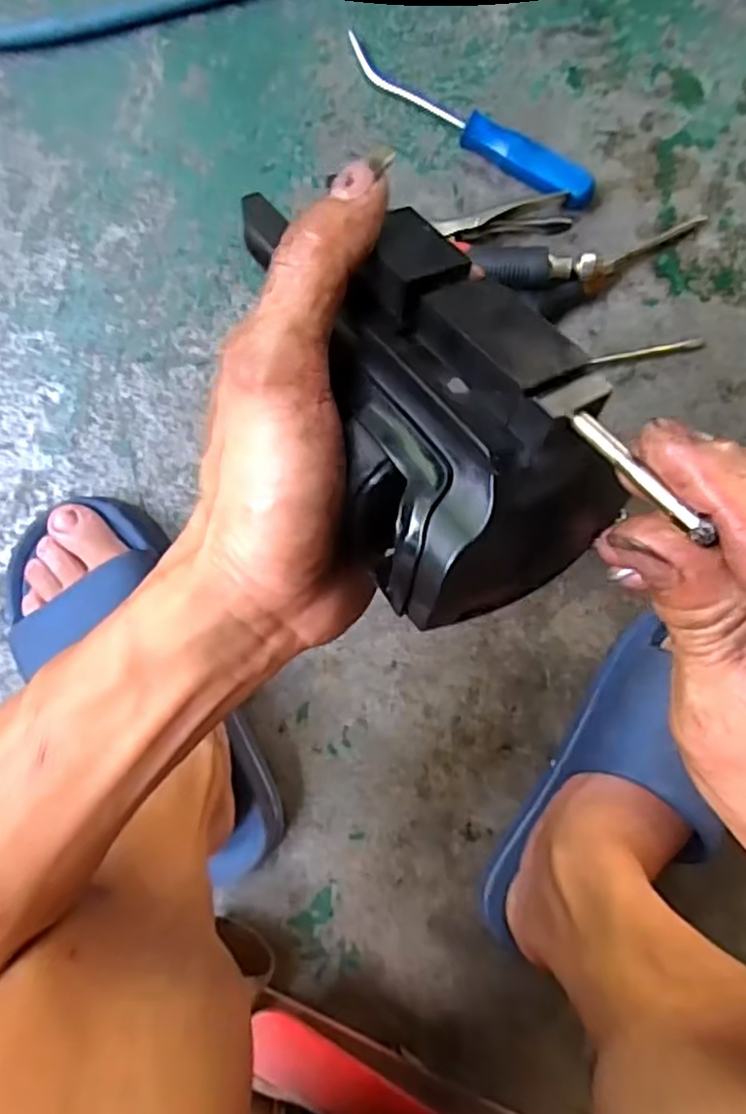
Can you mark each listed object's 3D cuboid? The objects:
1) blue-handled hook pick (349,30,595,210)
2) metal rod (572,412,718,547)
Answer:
[{"bbox_3d":[0.067,-0.304,0.498,0.198,0.024,0.029,29,93,4],"label":"blue-handled hook pick"},{"bbox_3d":[0.063,-0.020,0.166,0.004,0.004,0.041,-41,68,4],"label":"metal rod"}]

